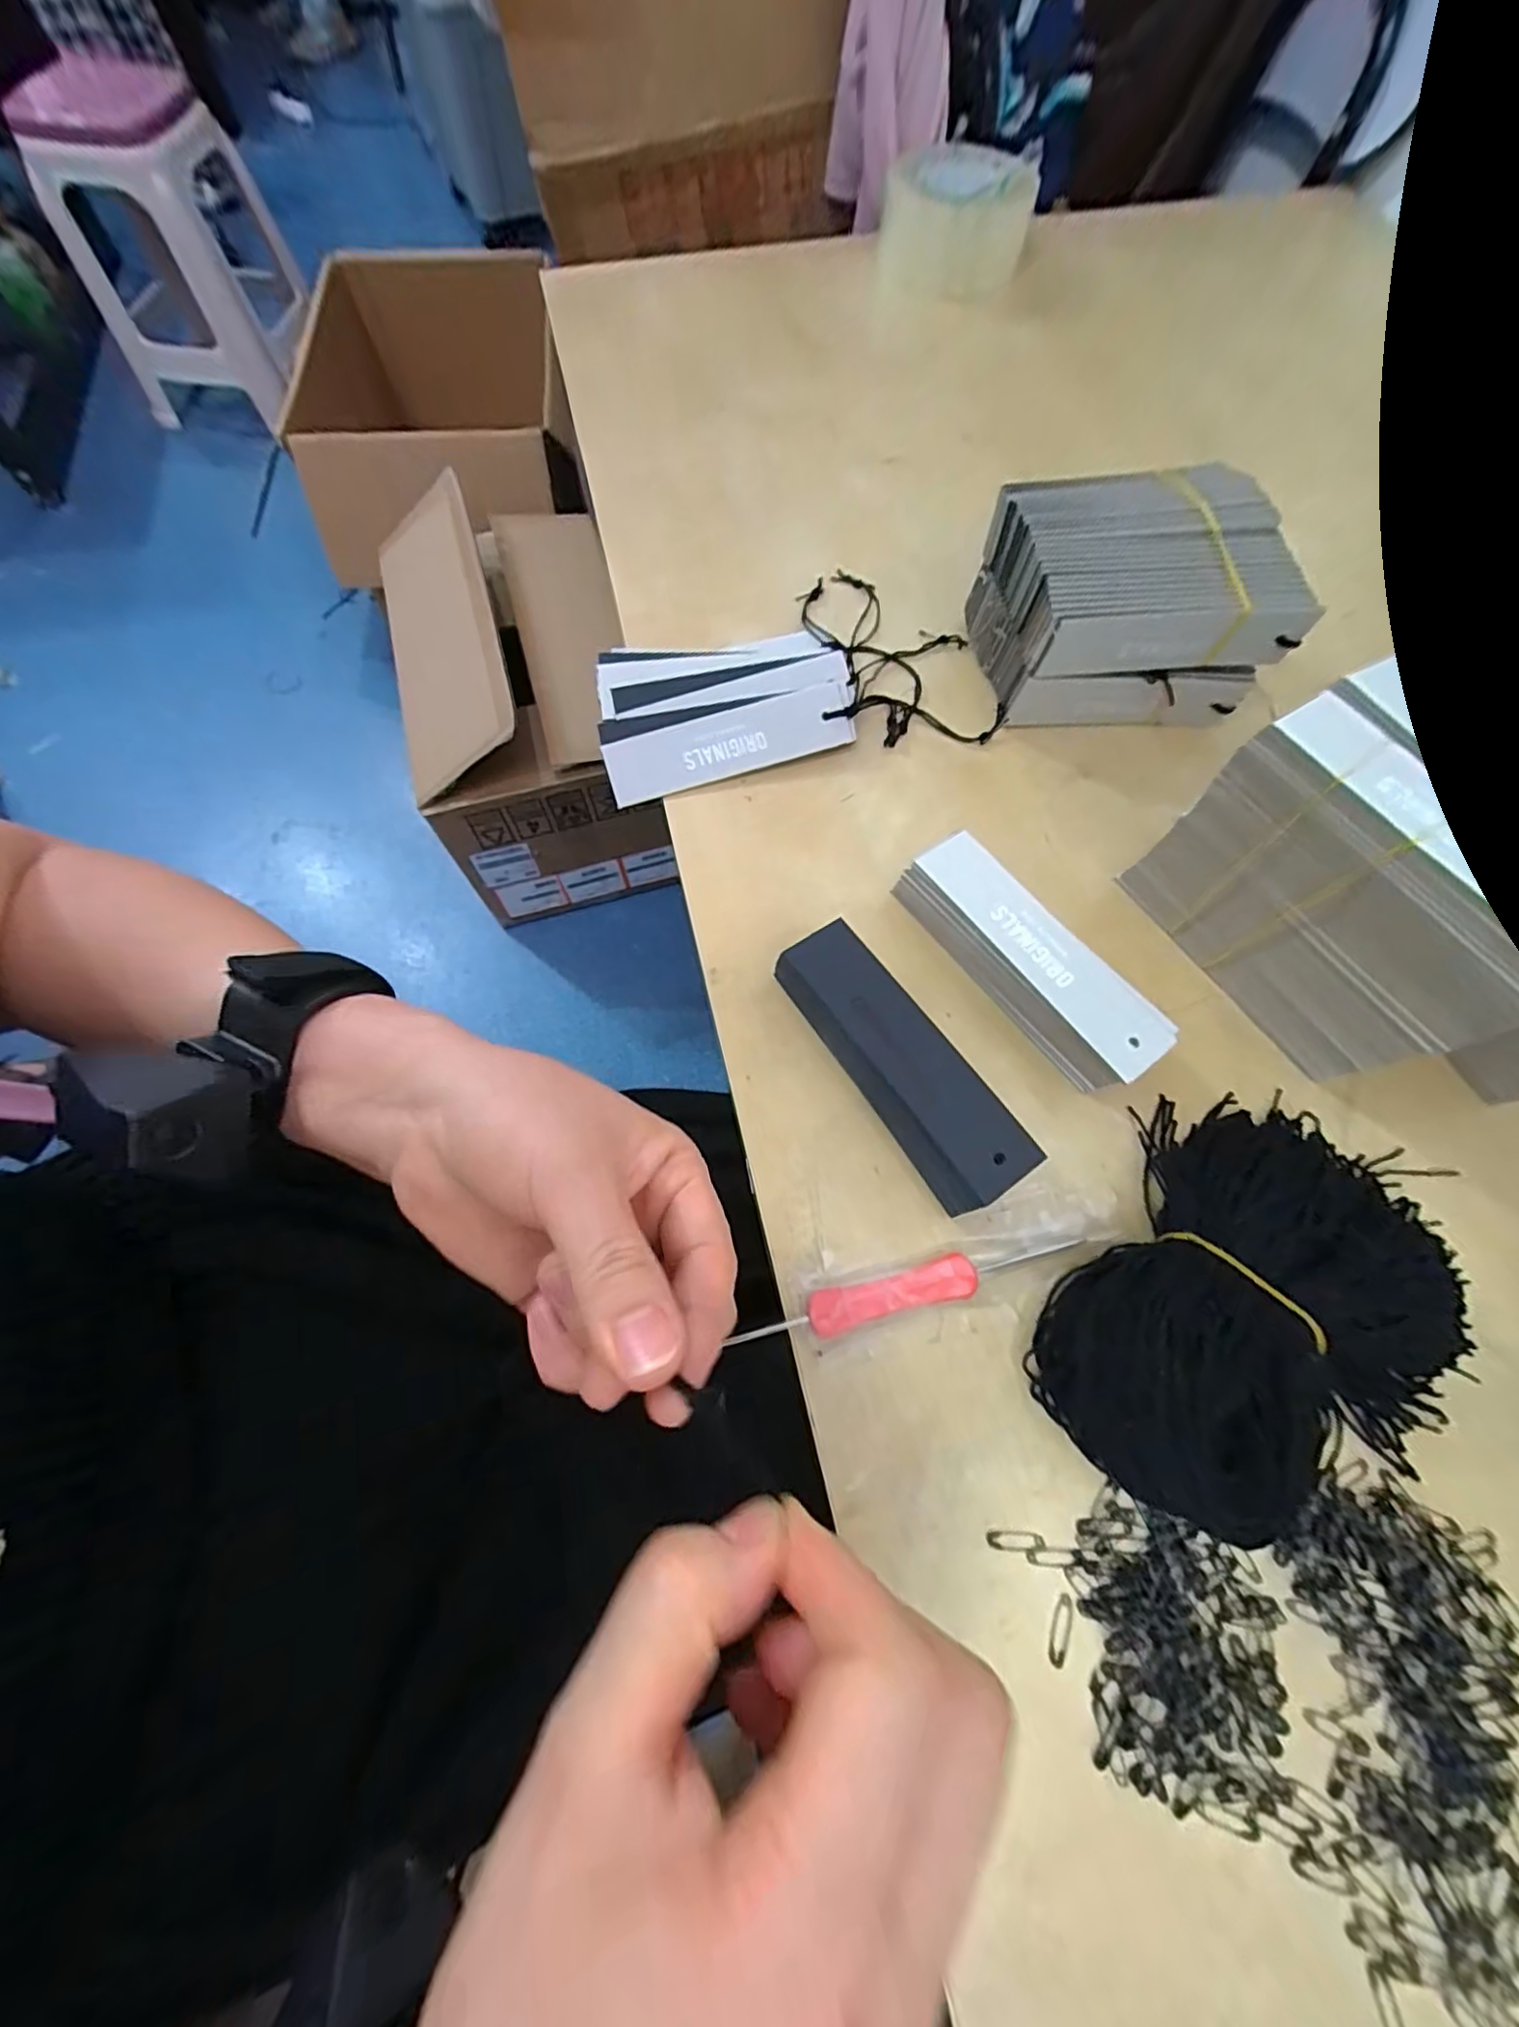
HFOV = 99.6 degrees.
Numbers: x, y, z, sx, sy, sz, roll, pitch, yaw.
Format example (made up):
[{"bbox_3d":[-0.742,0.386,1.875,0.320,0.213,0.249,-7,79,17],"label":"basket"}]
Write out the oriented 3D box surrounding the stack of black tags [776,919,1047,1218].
[{"bbox_3d":[0.056,0.022,0.268,0.039,0.028,0.126,-33,73,-15],"label":"stack of black tags"}]

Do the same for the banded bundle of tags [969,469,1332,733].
[{"bbox_3d":[0.191,-0.215,0.339,0.129,0.074,0.101,-8,69,-6],"label":"banded bundle of tags"}]

